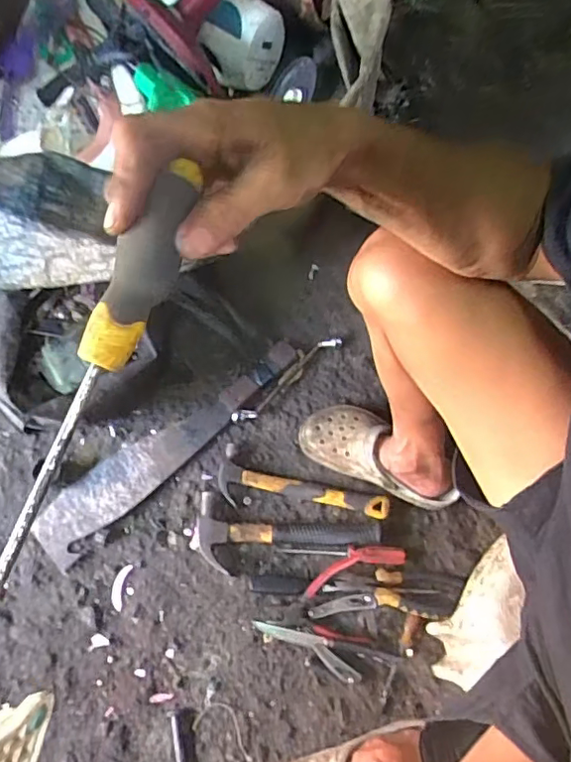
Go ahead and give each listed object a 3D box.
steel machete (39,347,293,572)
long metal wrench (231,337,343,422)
[{"bbox_3d":[-0.196,0.100,0.954,0.521,0.023,0.097,-41,74,-12],"label":"steel machete"},{"bbox_3d":[0.004,-0.005,0.990,0.242,0.013,0.030,-40,74,-11],"label":"long metal wrench"}]

